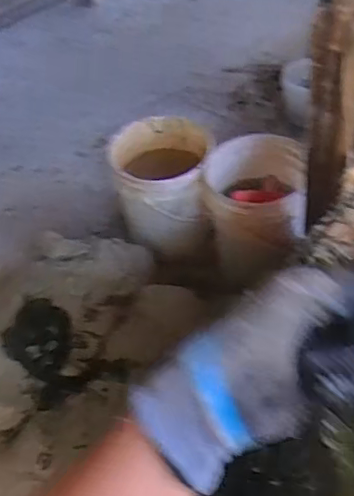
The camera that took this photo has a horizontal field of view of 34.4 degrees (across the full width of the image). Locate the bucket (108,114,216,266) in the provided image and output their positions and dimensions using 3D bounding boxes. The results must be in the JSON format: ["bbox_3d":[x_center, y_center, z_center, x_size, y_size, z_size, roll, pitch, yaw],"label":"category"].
[{"bbox_3d":[-0.039,-0.180,1.833,0.307,0.381,0.329,-2,47,3],"label":"bucket"}]

